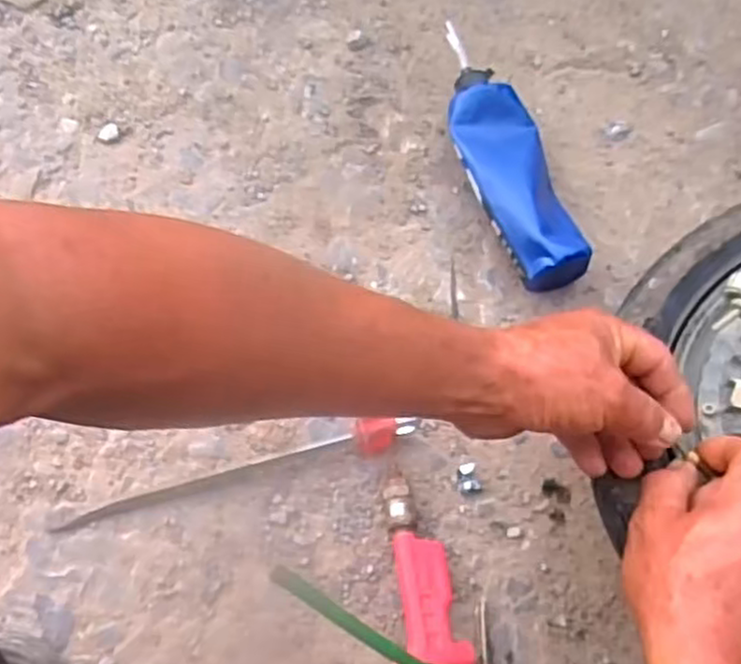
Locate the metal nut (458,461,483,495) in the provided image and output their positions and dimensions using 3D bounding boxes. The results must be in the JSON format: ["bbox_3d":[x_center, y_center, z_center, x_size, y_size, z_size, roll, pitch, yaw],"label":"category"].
[{"bbox_3d":[0.075,0.109,0.561,0.018,0.016,0.022,-1,70,-1],"label":"metal nut"}]

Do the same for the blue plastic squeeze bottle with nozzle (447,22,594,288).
[{"bbox_3d":[0.109,-0.147,0.634,0.072,0.055,0.242,-14,71,-6],"label":"blue plastic squeeze bottle with nozzle"}]

